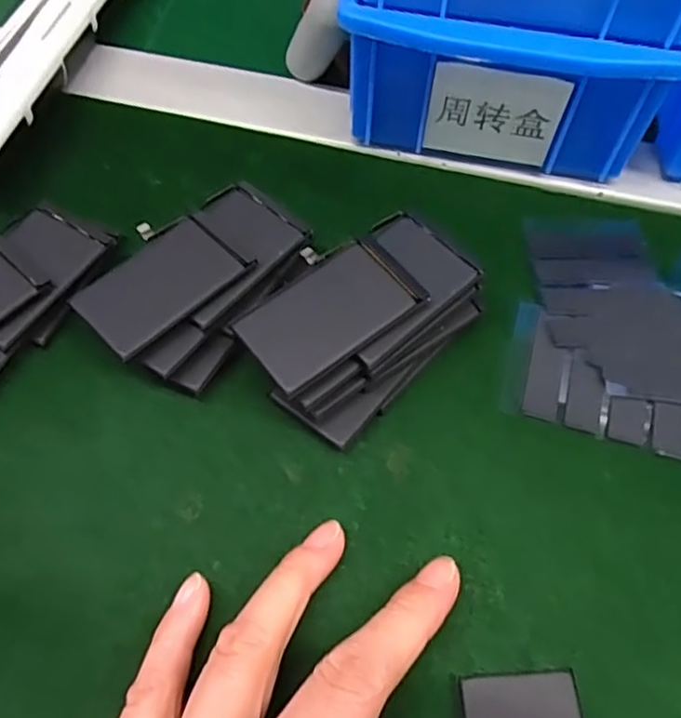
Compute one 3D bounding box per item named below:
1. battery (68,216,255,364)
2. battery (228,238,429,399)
[{"bbox_3d":[-0.065,-0.028,0.227,0.039,0.004,0.054,42,69,19],"label":"battery"},{"bbox_3d":[-0.005,-0.016,0.211,0.057,0.004,0.036,-36,69,-16],"label":"battery"}]

